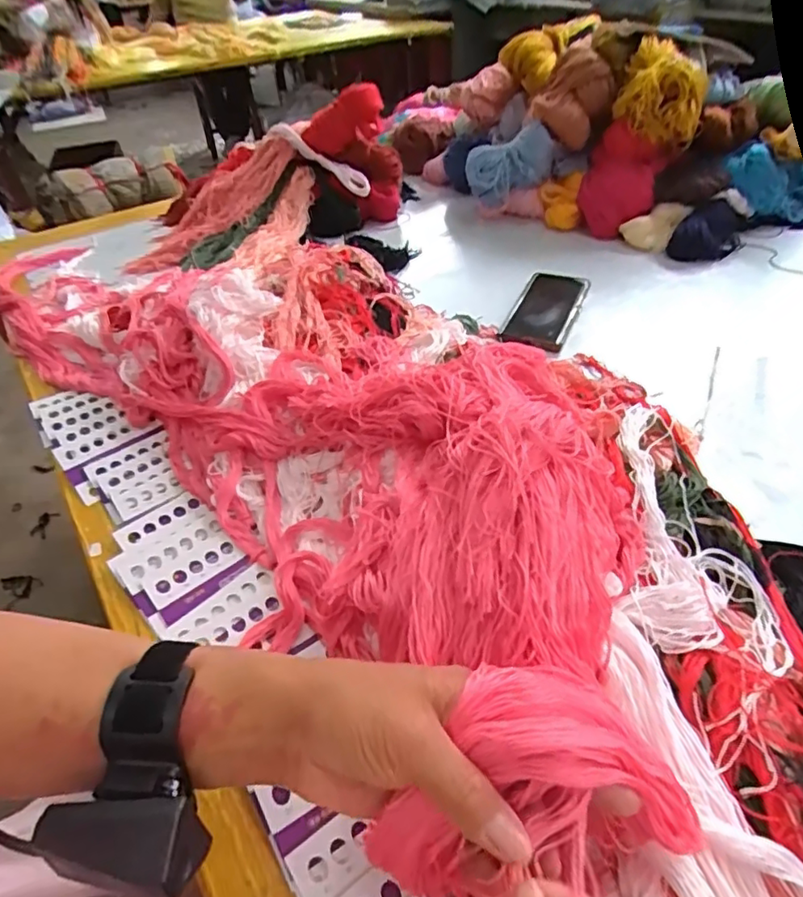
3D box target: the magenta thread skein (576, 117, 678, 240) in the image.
[{"bbox_3d":[0.323,-0.384,0.835,0.115,0.133,0.073,11,45,17],"label":"magenta thread skein"}]

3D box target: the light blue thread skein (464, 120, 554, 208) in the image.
[{"bbox_3d":[0.166,-0.430,0.875,0.123,0.094,0.048,-10,43,-5],"label":"light blue thread skein"}]

